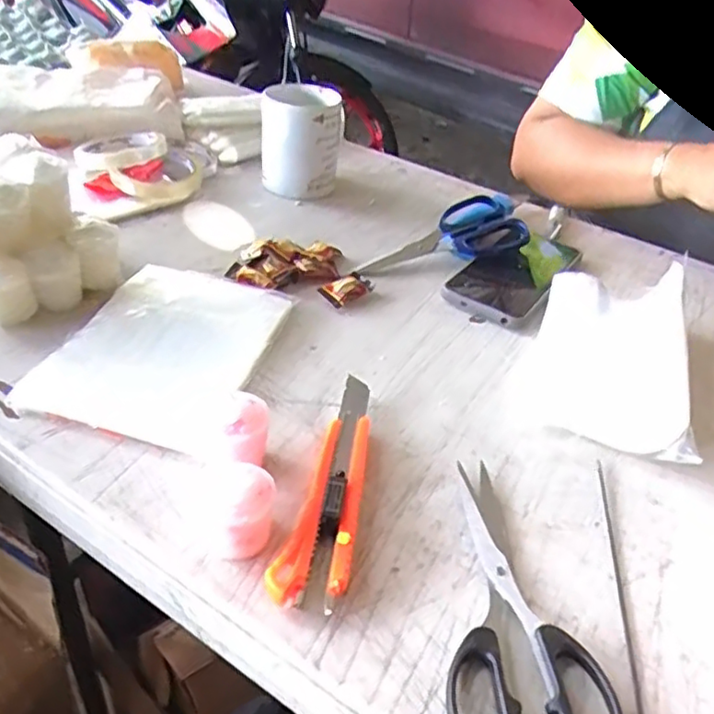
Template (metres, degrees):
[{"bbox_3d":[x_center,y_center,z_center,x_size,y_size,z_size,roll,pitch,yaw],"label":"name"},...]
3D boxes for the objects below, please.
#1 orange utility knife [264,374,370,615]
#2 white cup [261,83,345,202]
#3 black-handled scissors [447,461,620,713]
[{"bbox_3d":[-0.015,0.071,0.388,0.037,0.015,0.164,10,39,3],"label":"orange utility knife"},{"bbox_3d":[-0.058,-0.219,0.681,0.082,0.105,0.089,2,41,-5],"label":"white cup"},{"bbox_3d":[0.084,0.127,0.344,0.076,0.012,0.165,6,39,-2],"label":"black-handled scissors"}]

